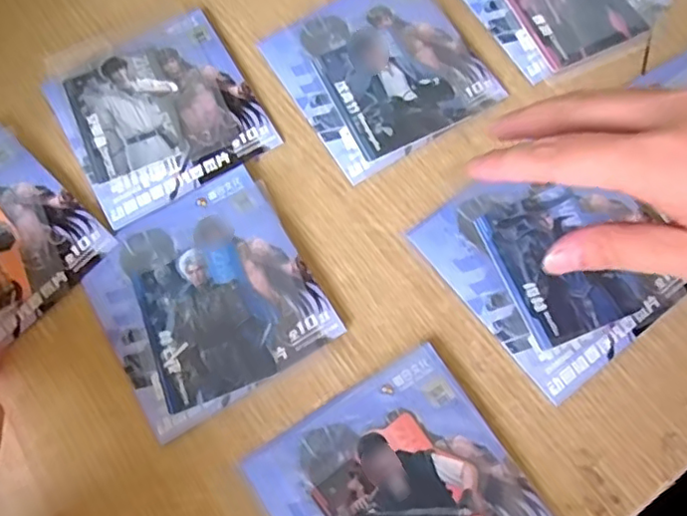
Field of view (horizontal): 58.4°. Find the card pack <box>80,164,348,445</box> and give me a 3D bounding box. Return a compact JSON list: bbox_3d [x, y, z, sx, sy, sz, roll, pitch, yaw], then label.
[{"bbox_3d":[-0.087,0.022,0.389,0.130,0.008,0.135,-30,72,-8],"label":"card pack"}]

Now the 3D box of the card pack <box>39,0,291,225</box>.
[{"bbox_3d":[-0.135,-0.111,0.439,0.128,0.008,0.150,-30,71,-8],"label":"card pack"}]

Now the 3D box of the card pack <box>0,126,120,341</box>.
[{"bbox_3d":[-0.231,-0.018,0.409,0.136,0.007,0.104,42,77,16],"label":"card pack"}]

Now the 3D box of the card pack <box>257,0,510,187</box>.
[{"bbox_3d":[0.027,-0.138,0.442,0.131,0.009,0.134,-31,72,-8],"label":"card pack"}]

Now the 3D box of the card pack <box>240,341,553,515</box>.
[{"bbox_3d":[0.034,0.137,0.341,0.128,0.010,0.136,-32,72,-8],"label":"card pack"}]

